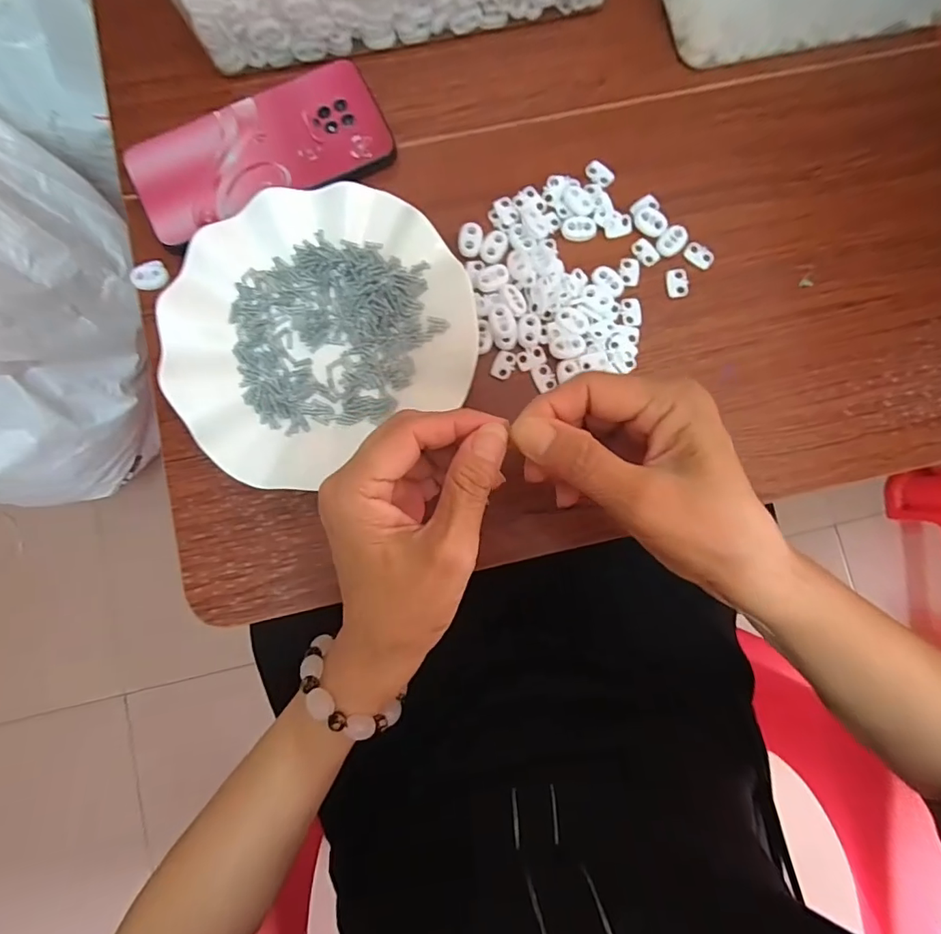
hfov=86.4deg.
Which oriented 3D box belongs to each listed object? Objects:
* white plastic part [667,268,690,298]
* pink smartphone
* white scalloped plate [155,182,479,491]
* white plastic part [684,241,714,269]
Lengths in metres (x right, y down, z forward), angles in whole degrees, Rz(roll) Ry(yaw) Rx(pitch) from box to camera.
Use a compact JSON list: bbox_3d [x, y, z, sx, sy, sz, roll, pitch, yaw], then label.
[{"bbox_3d":[0.138,-0.122,0.331,0.014,0.004,0.020,-3,84,-2],"label":"white plastic part"},{"bbox_3d":[-0.136,-0.204,0.329,0.162,0.016,0.077,-24,85,-4],"label":"pink smartphone"},{"bbox_3d":[-0.095,-0.086,0.312,0.180,0.023,0.162,-32,86,-4],"label":"white scalloped plate"},{"bbox_3d":[0.153,-0.141,0.333,0.021,0.004,0.012,35,84,2],"label":"white plastic part"}]

